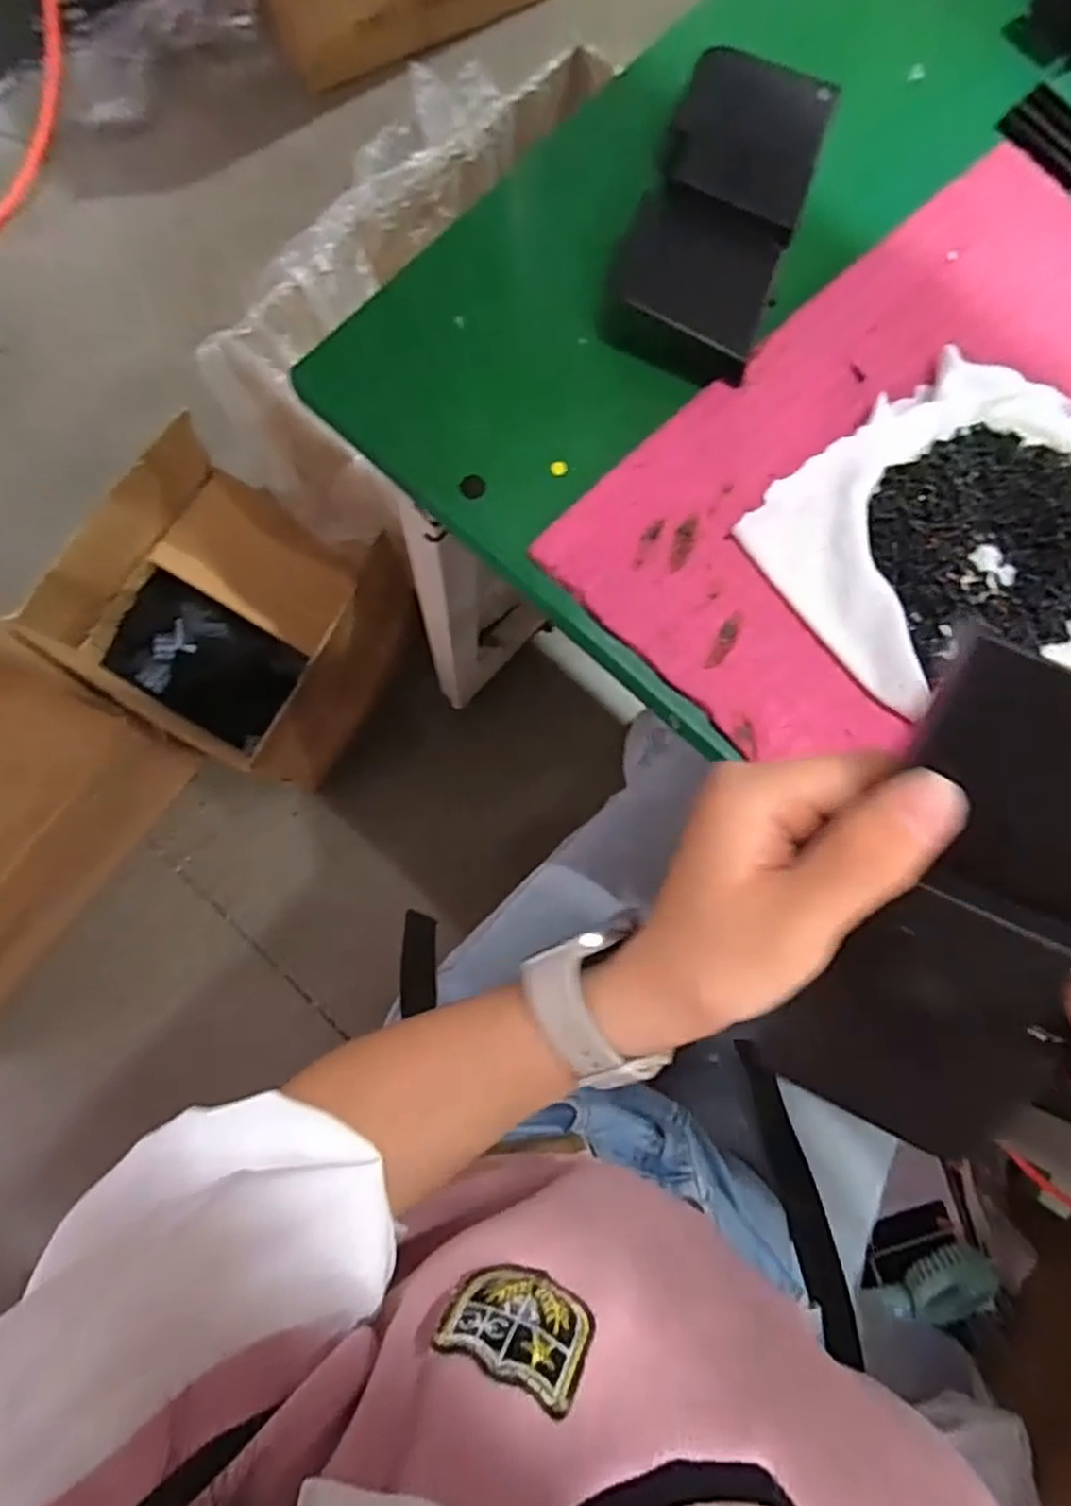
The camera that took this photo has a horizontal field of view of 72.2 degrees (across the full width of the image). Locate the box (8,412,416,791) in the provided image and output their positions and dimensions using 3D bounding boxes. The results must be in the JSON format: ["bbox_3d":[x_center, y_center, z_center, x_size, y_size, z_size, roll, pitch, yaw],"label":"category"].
[{"bbox_3d":[-0.382,-0.152,0.983,0.330,0.305,0.304,32,80,2],"label":"box"}]

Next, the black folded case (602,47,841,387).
[{"bbox_3d":[0.088,-0.259,0.345,0.071,0.023,0.155,20,80,-1],"label":"black folded case"}]

